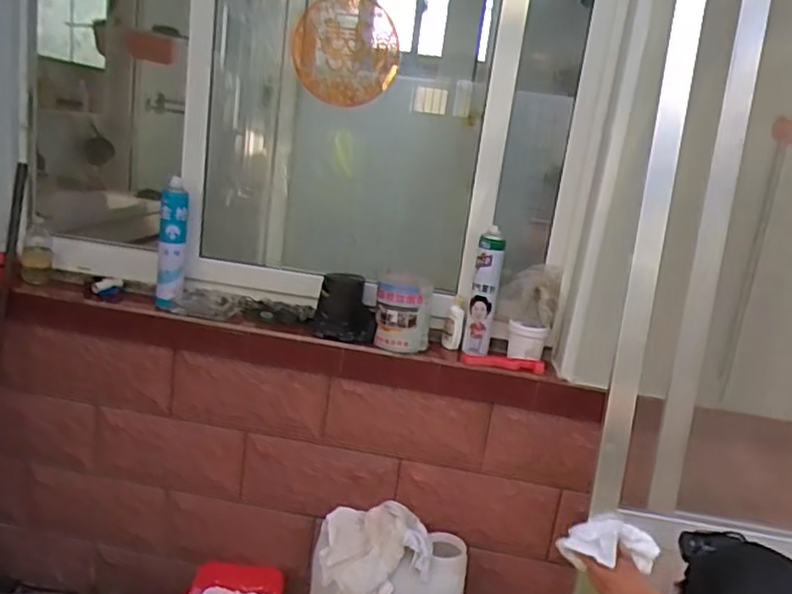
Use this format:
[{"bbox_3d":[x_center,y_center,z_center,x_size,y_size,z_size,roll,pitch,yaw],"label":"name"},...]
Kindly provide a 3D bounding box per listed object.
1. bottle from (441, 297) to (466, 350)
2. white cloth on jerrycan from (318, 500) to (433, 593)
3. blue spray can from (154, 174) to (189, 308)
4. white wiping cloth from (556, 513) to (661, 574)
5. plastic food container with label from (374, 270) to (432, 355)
[{"bbox_3d":[0.148,0.066,1.712,0.049,0.130,0.048,10,14,7],"label":"bottle"},{"bbox_3d":[-0.056,0.625,1.590,0.236,0.219,0.189,1,15,-25],"label":"white cloth on jerrycan"},{"bbox_3d":[-0.554,-0.123,1.662,0.067,0.304,0.068,3,15,-17],"label":"blue spray can"},{"bbox_3d":[0.435,0.510,1.393,0.194,0.108,0.053,-5,10,19],"label":"white wiping cloth"},{"bbox_3d":[0.022,0.037,1.665,0.133,0.179,0.136,8,14,2],"label":"plastic food container with label"}]

